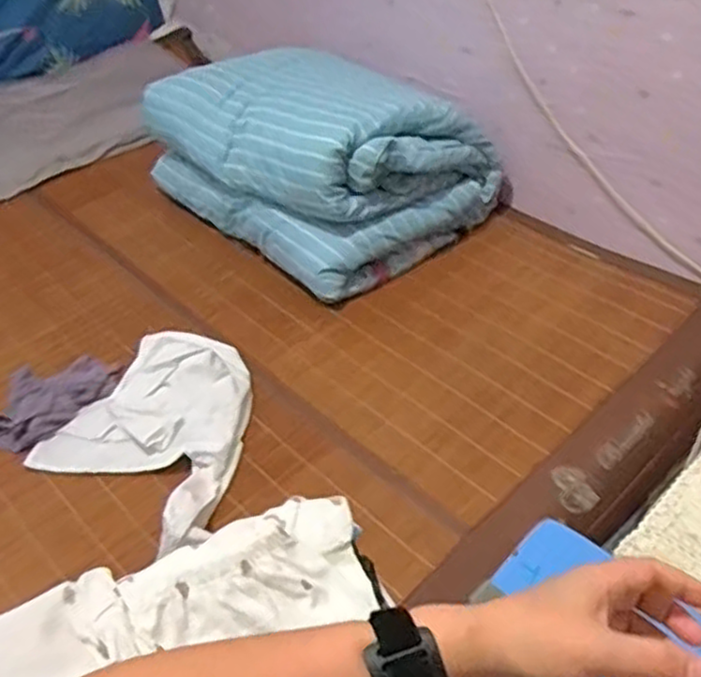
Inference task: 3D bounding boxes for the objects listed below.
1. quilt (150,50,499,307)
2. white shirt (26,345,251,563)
[{"bbox_3d":[-0.062,-0.433,1.621,0.503,0.330,0.653,-33,52,-29],"label":"quilt"},{"bbox_3d":[-0.307,0.145,1.215,0.353,0.081,0.358,22,48,23],"label":"white shirt"}]

